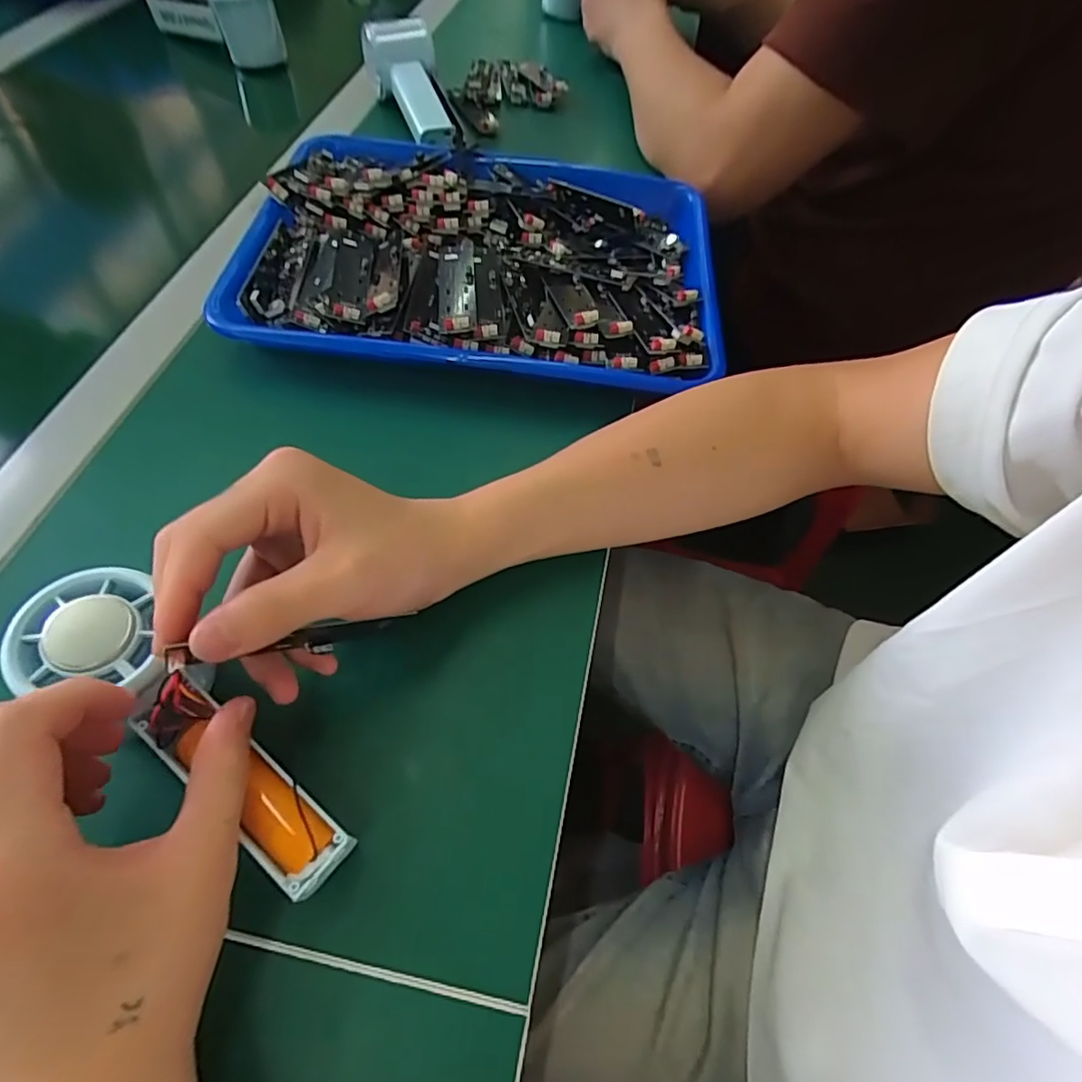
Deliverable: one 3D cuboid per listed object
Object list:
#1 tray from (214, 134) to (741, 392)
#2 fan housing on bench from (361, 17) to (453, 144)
[{"bbox_3d":[-0.037,-0.213,0.423,0.326,0.037,0.237,6,58,0],"label":"tray"},{"bbox_3d":[-0.119,-0.416,0.536,0.065,0.058,0.134,-12,60,-11],"label":"fan housing on bench"}]

